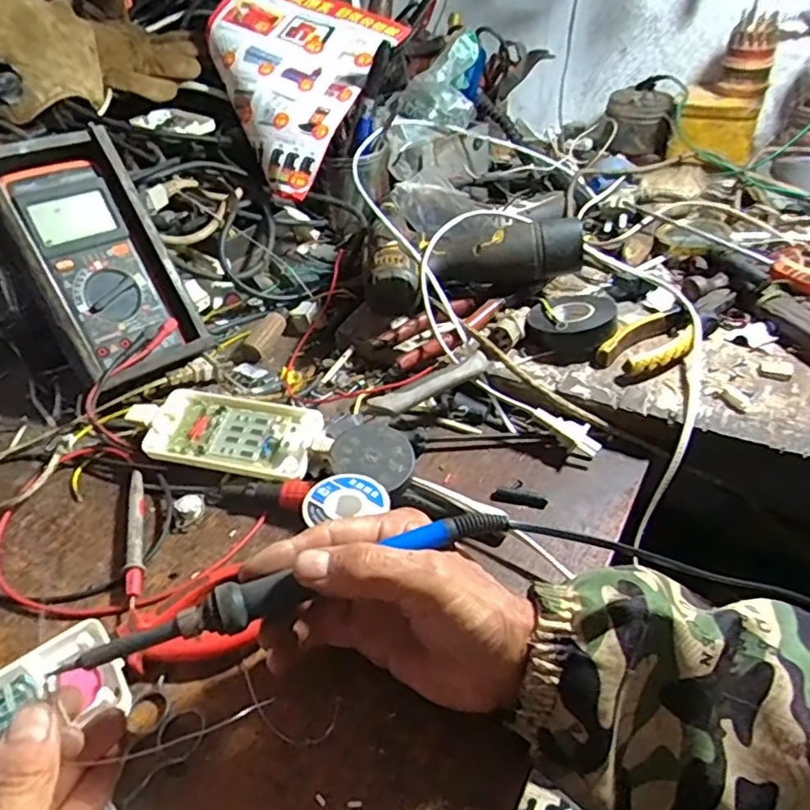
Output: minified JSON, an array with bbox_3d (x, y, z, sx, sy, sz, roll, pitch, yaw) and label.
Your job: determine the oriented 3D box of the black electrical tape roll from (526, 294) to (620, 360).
[{"bbox_3d":[0.144,-0.072,0.549,0.072,0.026,0.071,-2,41,2],"label":"black electrical tape roll"}]

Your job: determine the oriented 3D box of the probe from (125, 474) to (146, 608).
[{"bbox_3d":[-0.179,0.086,0.423,0.012,0.012,0.113,-14,42,-12],"label":"probe"}]

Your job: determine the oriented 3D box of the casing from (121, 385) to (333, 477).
[{"bbox_3d":[-0.131,0.021,0.476,0.153,0.022,0.060,7,42,11],"label":"casing"}]

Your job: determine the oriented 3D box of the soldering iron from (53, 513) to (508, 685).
[{"bbox_3d":[-0.049,0.088,0.299,0.211,0.025,0.018,-16,43,-13],"label":"soldering iron"}]

